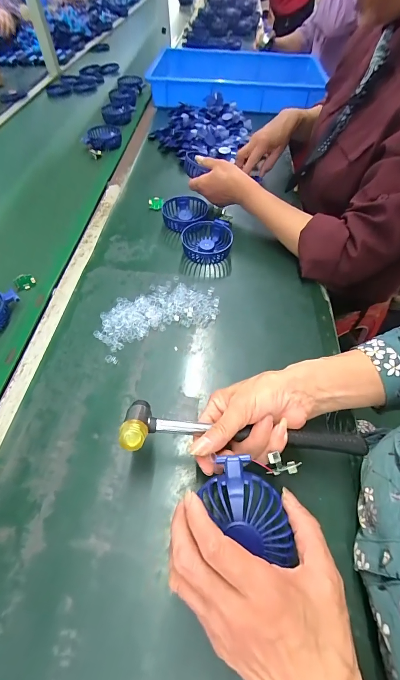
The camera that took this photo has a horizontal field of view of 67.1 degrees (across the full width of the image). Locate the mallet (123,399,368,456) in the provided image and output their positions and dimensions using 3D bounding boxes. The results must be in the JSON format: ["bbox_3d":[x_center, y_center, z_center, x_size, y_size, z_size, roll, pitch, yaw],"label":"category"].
[{"bbox_3d":[0.046,0.090,0.288,0.235,0.026,0.050,7,54,-3],"label":"mallet"}]

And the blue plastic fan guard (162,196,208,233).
[{"bbox_3d":[-0.030,-0.249,0.593,0.087,0.031,0.087,-1,54,-2],"label":"blue plastic fan guard"}]

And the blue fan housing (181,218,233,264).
[{"bbox_3d":[0.014,-0.175,0.544,0.091,0.037,0.079,-1,54,-2],"label":"blue fan housing"}]

